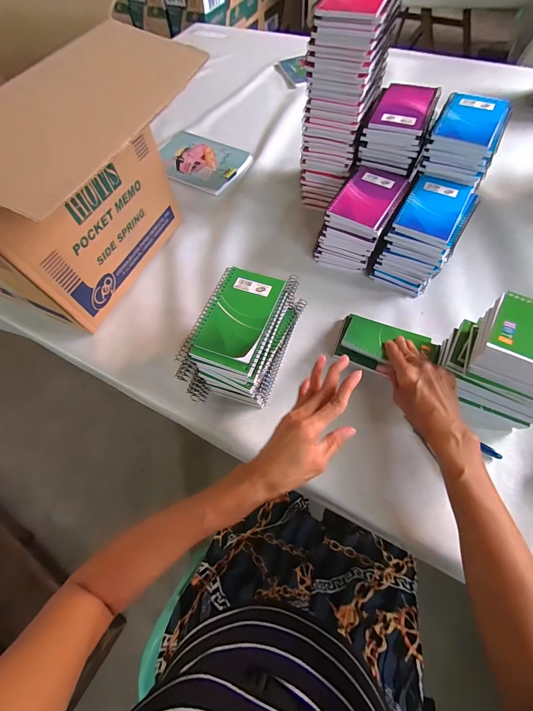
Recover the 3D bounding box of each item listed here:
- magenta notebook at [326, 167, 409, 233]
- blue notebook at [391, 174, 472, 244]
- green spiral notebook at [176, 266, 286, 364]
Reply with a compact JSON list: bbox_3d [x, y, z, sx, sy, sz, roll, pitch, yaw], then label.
[{"bbox_3d":[0.163,-0.255,0.473,0.081,0.013,0.128,29,68,17],"label":"magenta notebook"},{"bbox_3d":[0.257,-0.229,0.454,0.080,0.010,0.130,28,68,16],"label":"blue notebook"},{"bbox_3d":[-0.040,-0.054,0.382,0.087,0.007,0.143,19,65,12],"label":"green spiral notebook"}]

